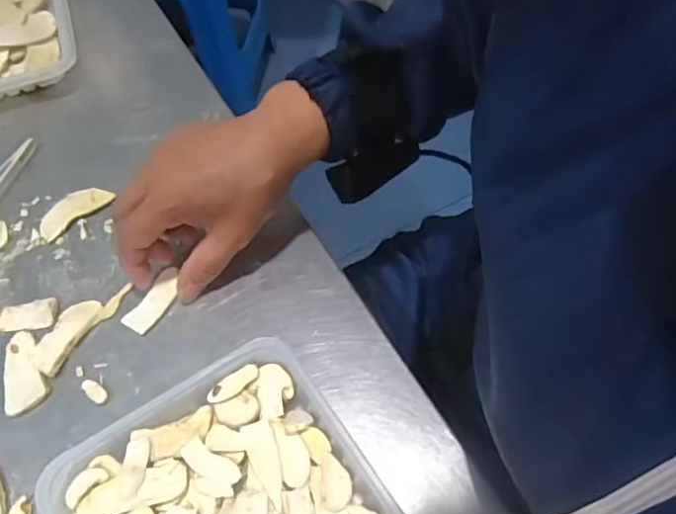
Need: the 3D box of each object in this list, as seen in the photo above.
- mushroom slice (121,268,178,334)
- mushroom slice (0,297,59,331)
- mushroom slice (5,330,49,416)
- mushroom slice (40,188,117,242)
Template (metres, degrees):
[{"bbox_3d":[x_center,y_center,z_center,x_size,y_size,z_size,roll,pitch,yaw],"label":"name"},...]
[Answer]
[{"bbox_3d":[-0.130,0.030,0.400,0.022,0.005,0.050,20,62,14],"label":"mushroom slice"},{"bbox_3d":[-0.229,0.042,0.397,0.062,0.004,0.022,-6,56,-3],"label":"mushroom slice"},{"bbox_3d":[-0.210,0.074,0.372,0.026,0.006,0.057,-24,59,-15],"label":"mushroom slice"},{"bbox_3d":[-0.211,-0.038,0.449,0.059,0.006,0.030,-35,62,-21],"label":"mushroom slice"}]

